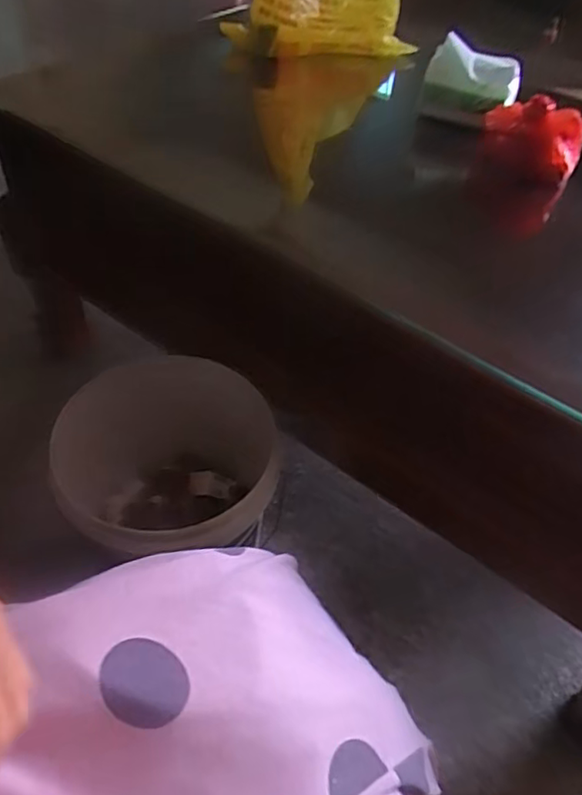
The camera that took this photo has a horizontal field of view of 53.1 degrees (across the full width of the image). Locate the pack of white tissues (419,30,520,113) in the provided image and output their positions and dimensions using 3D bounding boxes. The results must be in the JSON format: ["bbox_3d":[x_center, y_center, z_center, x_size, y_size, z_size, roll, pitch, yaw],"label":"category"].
[{"bbox_3d":[0.292,-0.515,0.932,0.147,0.083,0.071,14,49,6],"label":"pack of white tissues"}]

